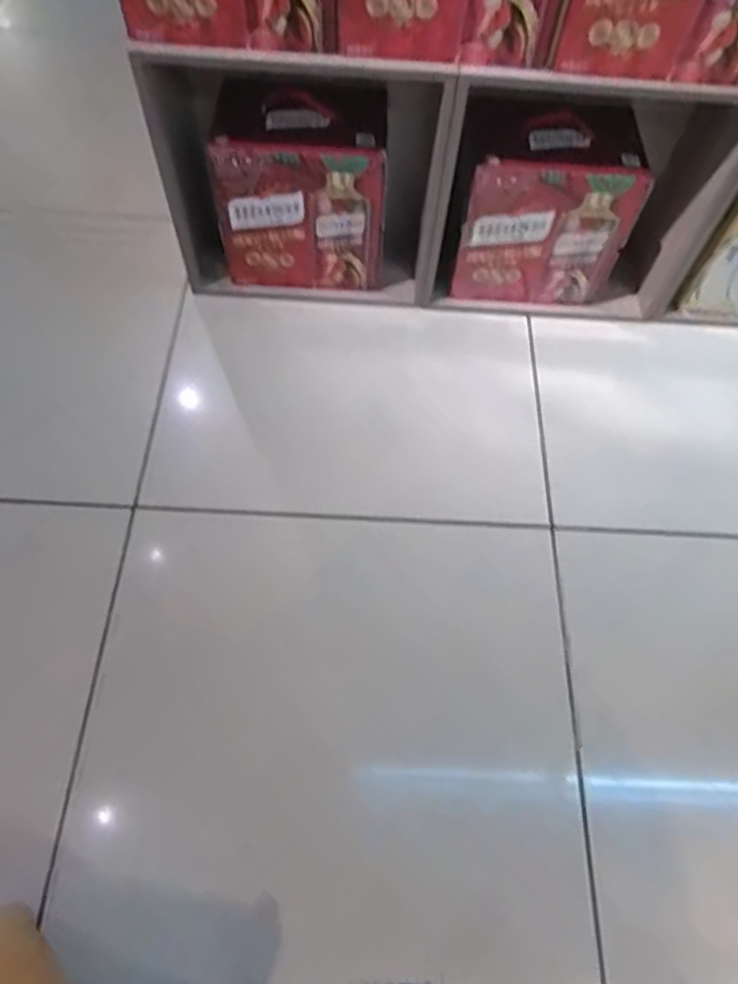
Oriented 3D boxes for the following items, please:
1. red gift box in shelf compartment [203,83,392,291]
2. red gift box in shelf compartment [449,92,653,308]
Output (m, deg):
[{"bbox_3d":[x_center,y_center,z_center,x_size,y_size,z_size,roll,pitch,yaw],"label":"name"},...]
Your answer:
[{"bbox_3d":[-0.102,-0.479,1.028,0.251,0.253,0.155,5,61,0],"label":"red gift box in shelf compartment"},{"bbox_3d":[0.275,-0.458,1.034,0.248,0.302,0.161,4,61,-1],"label":"red gift box in shelf compartment"}]

